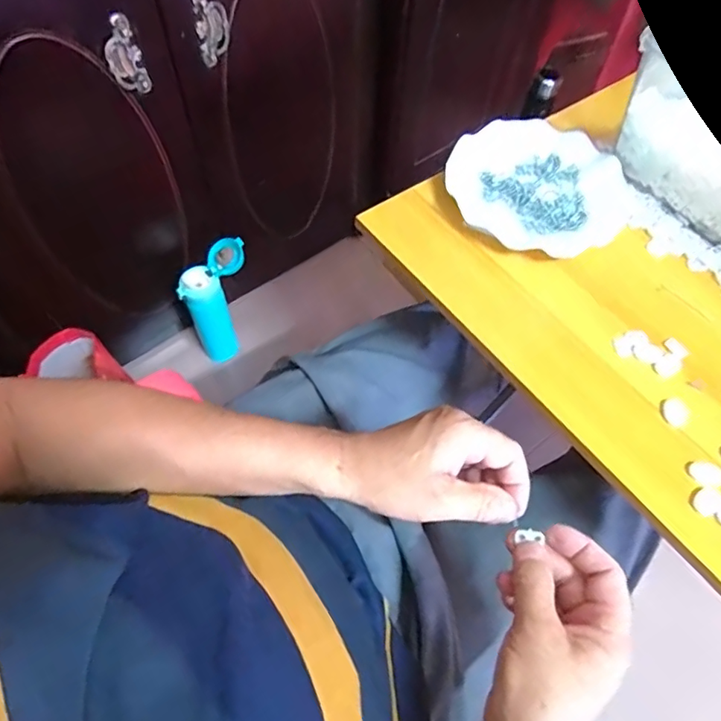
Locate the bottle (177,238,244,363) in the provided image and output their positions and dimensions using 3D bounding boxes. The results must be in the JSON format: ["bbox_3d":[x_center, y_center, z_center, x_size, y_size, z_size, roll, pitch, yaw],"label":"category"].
[{"bbox_3d":[-0.244,-0.094,0.942,0.122,0.231,0.068,-29,66,-18],"label":"bottle"}]

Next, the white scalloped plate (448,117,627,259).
[{"bbox_3d":[0.185,-0.182,0.555,0.176,0.020,0.176,1,60,-2],"label":"white scalloped plate"}]

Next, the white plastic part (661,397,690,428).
[{"bbox_3d":[0.261,0.044,0.444,0.020,0.005,0.025,6,60,0],"label":"white plastic part"}]

